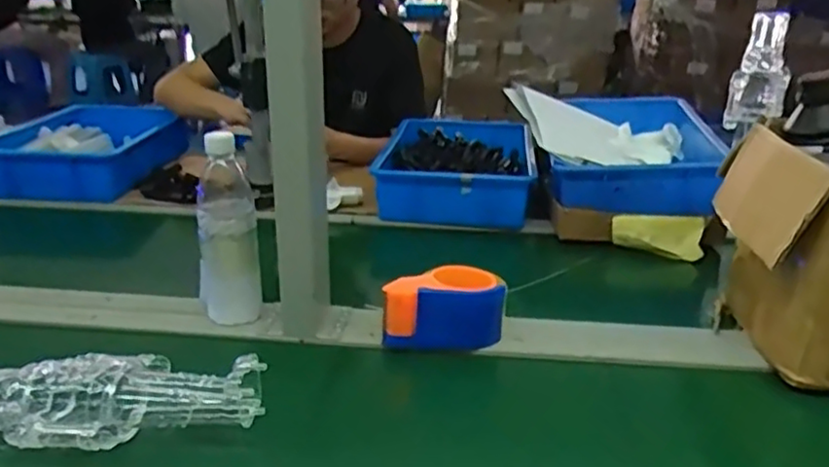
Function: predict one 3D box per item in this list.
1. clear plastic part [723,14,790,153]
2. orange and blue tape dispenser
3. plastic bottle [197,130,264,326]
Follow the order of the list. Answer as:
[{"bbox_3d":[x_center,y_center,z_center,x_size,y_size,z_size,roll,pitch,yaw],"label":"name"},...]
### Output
[{"bbox_3d":[0.599,-0.267,1.176,0.080,0.218,0.046,20,16,35],"label":"clear plastic part"},{"bbox_3d":[0.034,0.083,0.800,0.142,0.076,0.078,-1,23,-4],"label":"orange and blue tape dispenser"},{"bbox_3d":[-0.227,-0.002,0.814,0.078,0.227,0.067,-3,23,-11],"label":"plastic bottle"}]

